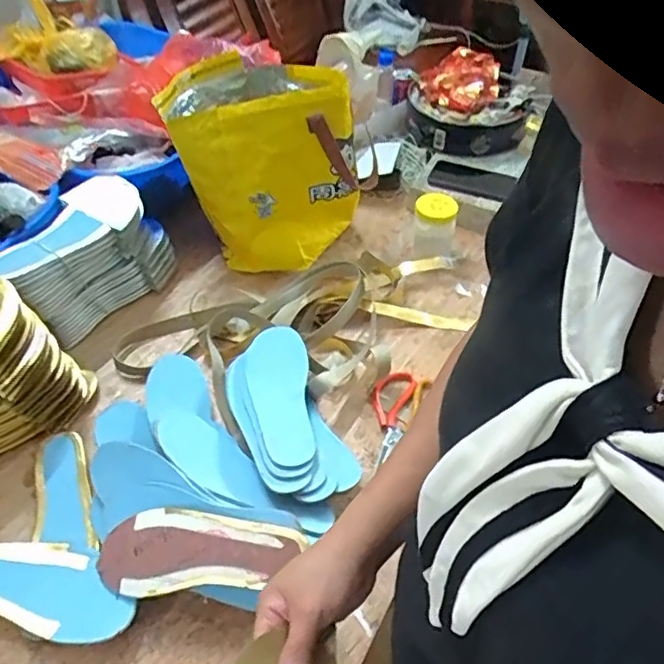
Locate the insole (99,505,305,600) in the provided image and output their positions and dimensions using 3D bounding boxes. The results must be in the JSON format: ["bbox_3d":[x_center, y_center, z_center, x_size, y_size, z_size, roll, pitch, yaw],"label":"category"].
[{"bbox_3d":[-0.150,0.232,0.621,0.235,0.033,0.080,-8,46,14],"label":"insole"}]

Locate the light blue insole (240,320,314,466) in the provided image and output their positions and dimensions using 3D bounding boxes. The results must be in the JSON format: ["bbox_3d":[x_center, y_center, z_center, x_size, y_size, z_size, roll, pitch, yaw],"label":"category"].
[{"bbox_3d":[-0.067,0.078,0.791,0.088,0.009,0.241,-14,43,-8],"label":"light blue insole"}]

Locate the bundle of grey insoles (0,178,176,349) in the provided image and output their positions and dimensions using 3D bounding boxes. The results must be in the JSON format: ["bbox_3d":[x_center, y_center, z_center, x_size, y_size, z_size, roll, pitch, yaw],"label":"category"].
[{"bbox_3d":[-0.392,-0.111,0.928,0.123,0.168,0.272,27,53,23],"label":"bundle of grey insoles"}]

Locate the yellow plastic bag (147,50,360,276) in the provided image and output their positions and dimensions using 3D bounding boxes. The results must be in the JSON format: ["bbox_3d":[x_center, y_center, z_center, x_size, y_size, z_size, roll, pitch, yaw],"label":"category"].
[{"bbox_3d":[-0.122,-0.301,1.002,0.289,0.243,0.299,-16,49,-14],"label":"yellow plastic bag"}]

